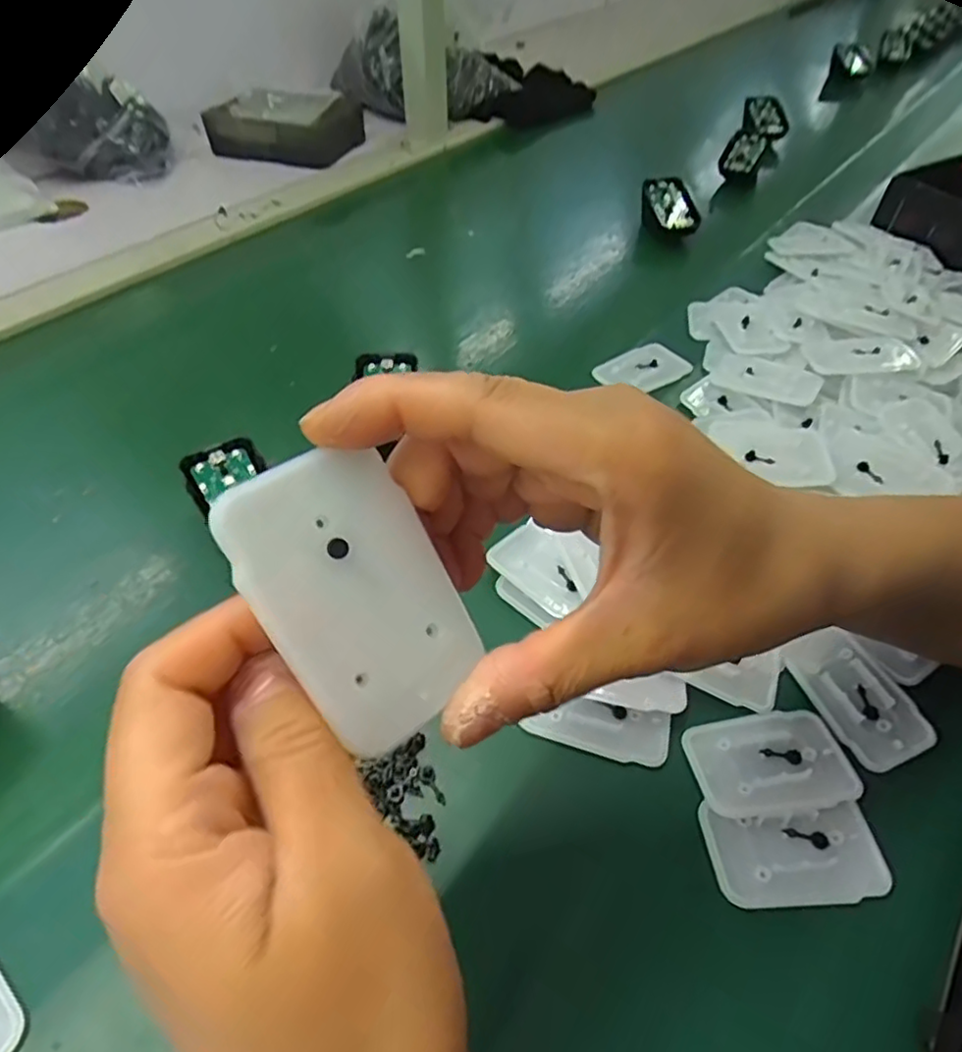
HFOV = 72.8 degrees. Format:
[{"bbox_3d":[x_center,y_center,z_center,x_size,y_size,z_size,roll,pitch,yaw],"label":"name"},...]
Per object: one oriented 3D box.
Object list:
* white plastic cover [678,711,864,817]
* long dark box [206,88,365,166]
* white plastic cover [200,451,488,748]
[{"bbox_3d":[0.126,0.104,0.286,0.069,0.005,0.043,-8,48,-8],"label":"white plastic cover"},{"bbox_3d":[-0.228,-0.480,0.781,0.165,0.040,0.123,12,49,9],"label":"long dark box"},{"bbox_3d":[-0.028,0.015,0.151,0.043,0.004,0.066,-35,99,-29],"label":"white plastic cover"}]

